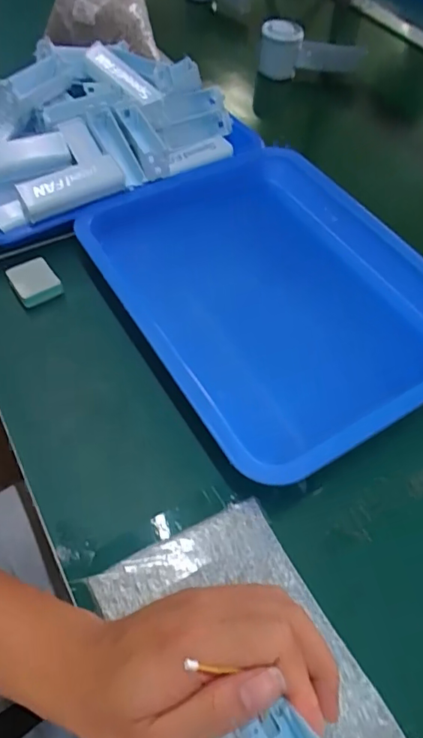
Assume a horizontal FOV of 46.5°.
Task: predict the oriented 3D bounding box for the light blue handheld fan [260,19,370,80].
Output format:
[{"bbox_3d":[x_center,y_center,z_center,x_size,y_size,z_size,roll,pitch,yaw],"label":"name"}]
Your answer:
[{"bbox_3d":[0.147,-0.457,0.715,0.150,0.063,0.055,-7,56,-9],"label":"light blue handheld fan"}]

